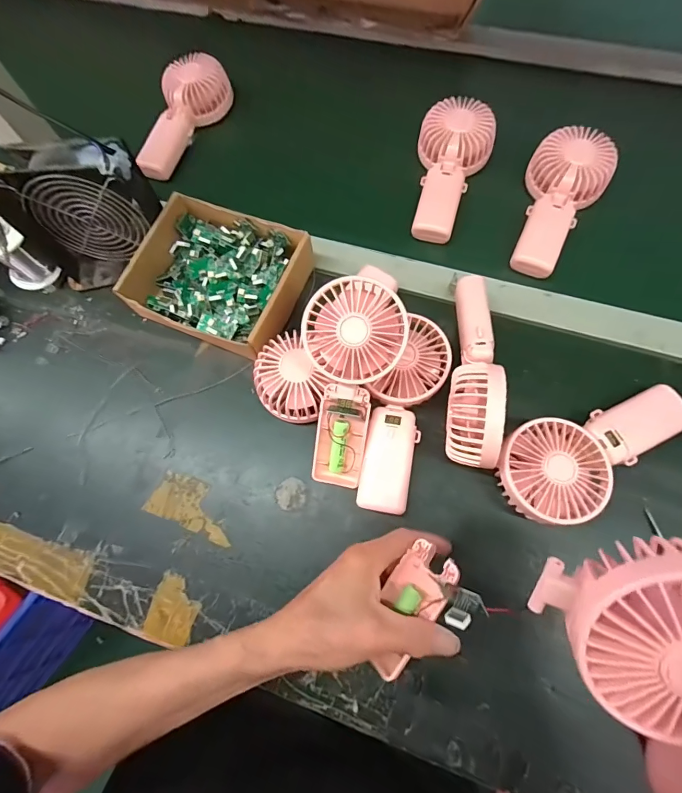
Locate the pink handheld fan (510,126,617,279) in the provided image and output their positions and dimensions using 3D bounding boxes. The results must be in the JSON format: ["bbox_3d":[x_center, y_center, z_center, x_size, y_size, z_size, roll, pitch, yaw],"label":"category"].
[{"bbox_3d":[0.239,-0.217,0.453,0.083,0.052,0.175,27,76,12],"label":"pink handheld fan"}]

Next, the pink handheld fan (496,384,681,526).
[{"bbox_3d":[0.228,0.050,0.364,0.190,0.045,0.084,-22,72,-5],"label":"pink handheld fan"}]

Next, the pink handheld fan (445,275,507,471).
[{"bbox_3d":[0.124,-0.030,0.359,0.047,0.068,0.185,9,73,7],"label":"pink handheld fan"}]

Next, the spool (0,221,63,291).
[{"bbox_3d":[-0.371,-0.160,0.456,0.059,0.067,0.049,27,75,11],"label":"spool"}]

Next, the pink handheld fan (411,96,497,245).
[{"bbox_3d":[0.130,-0.267,0.476,0.082,0.047,0.178,11,72,6],"label":"pink handheld fan"}]

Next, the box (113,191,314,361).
[{"bbox_3d":[-0.128,-0.127,0.437,0.174,0.058,0.144,22,74,9],"label":"box"}]

